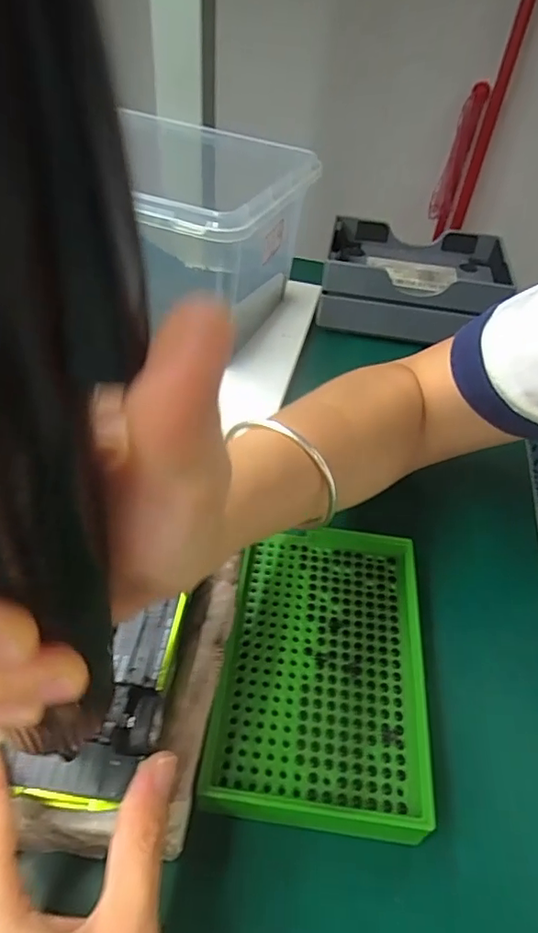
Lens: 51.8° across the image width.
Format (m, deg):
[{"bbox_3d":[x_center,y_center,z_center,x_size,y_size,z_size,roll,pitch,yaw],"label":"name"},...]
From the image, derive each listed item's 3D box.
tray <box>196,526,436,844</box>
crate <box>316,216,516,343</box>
[{"bbox_3d":[0.027,0.088,0.259,0.092,0.013,0.139,7,45,3],"label":"tray"},{"bbox_3d":[0.129,-0.165,0.493,0.156,0.057,0.108,11,46,7],"label":"crate"}]

